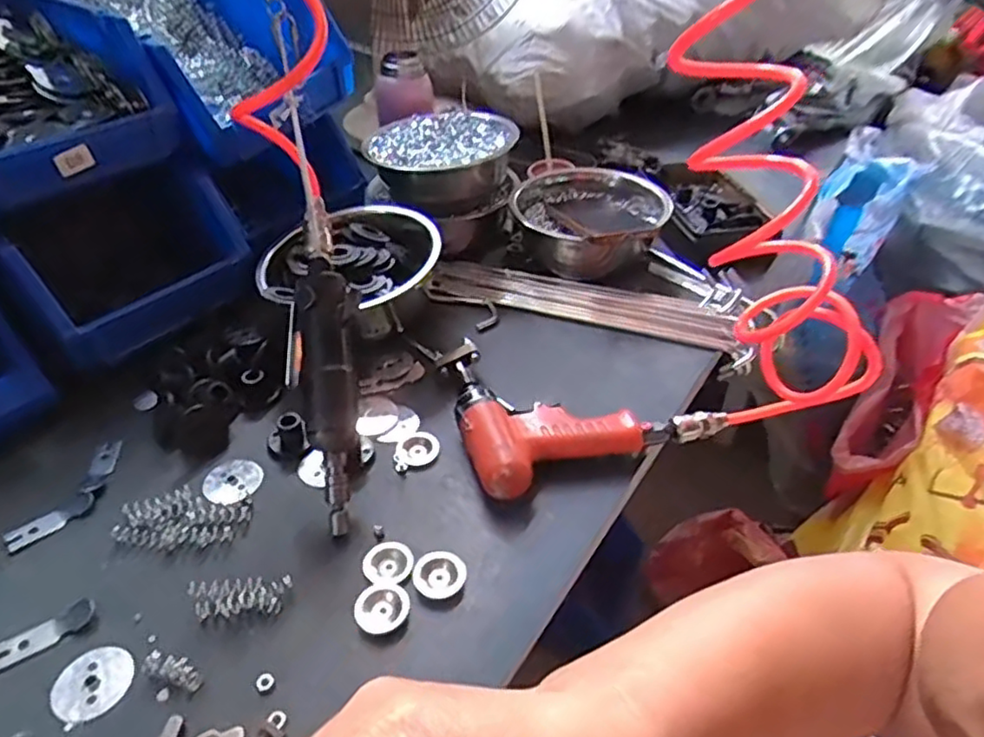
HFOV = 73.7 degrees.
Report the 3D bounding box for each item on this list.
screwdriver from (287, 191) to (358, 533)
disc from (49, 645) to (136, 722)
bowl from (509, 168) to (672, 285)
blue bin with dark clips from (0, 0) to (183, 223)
[{"bbox_3d":[-0.131,-0.004,0.512,0.056,0.041,0.257,-6,83,-6],"label":"screwdriver"},{"bbox_3d":[-0.252,0.198,0.414,0.044,0.004,0.046,-1,39,1],"label":"disc"},{"bbox_3d":[0.114,-0.170,0.788,0.170,0.086,0.187,-1,39,1],"label":"bowl"},{"bbox_3d":[-0.505,-0.283,0.643,0.359,0.121,0.200,26,46,29],"label":"blue bin with dark clips"}]

